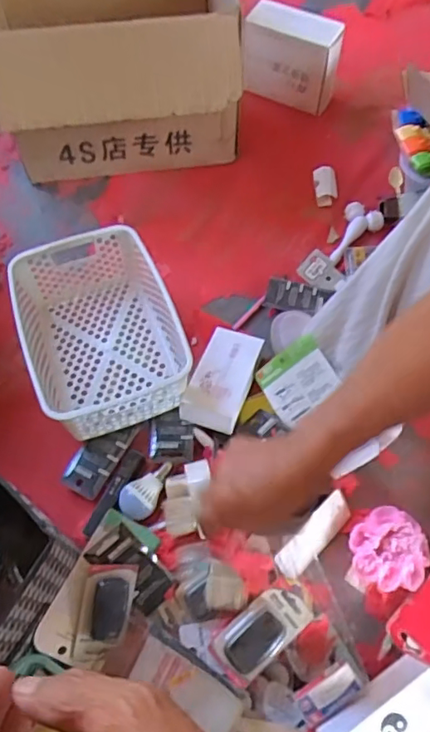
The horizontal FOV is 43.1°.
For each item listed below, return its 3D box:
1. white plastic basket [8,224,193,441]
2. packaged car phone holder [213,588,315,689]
[{"bbox_3d":[-0.164,-0.053,0.768,0.196,0.094,0.292,-20,62,-11],"label":"white plastic basket"},{"bbox_3d":[0.051,0.294,0.601,0.109,0.028,0.057,-34,66,-18],"label":"packaged car phone holder"}]

